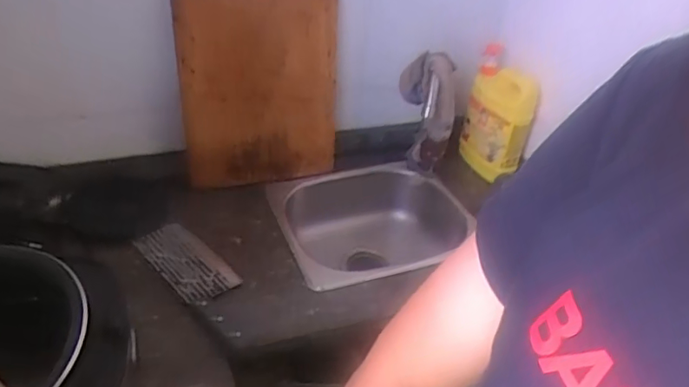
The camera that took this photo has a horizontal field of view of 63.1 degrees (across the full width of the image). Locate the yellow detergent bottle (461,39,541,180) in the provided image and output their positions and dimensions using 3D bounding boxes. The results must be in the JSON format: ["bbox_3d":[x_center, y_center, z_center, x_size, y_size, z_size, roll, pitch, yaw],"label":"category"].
[{"bbox_3d":[0.299,-0.154,1.109,0.063,0.224,0.145,-9,39,-19],"label":"yellow detergent bottle"}]

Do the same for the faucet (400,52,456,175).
[{"bbox_3d":[0.143,-0.139,1.002,0.099,0.206,0.094,13,38,9],"label":"faucet"}]

